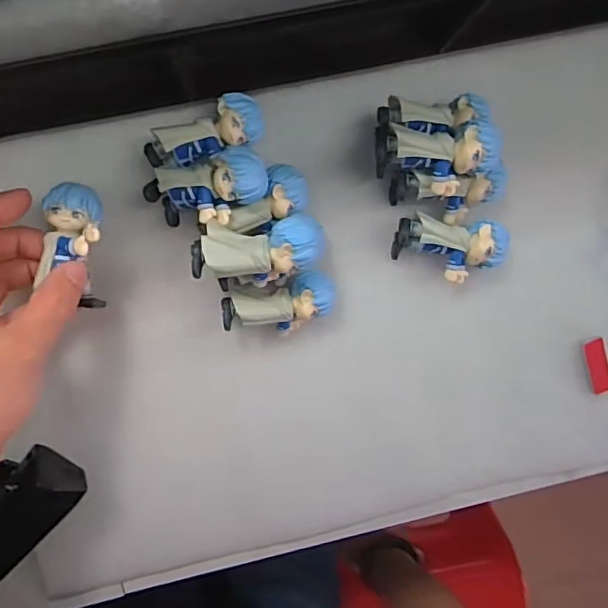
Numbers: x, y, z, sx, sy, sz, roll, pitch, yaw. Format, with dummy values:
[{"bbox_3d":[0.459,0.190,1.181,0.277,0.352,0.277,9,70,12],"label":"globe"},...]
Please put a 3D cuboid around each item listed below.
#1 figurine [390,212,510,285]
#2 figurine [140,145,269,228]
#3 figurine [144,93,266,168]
[{"bbox_3d":[0.081,-0.031,0.321,0.059,0.031,0.034,6,98,-5],"label":"figurine"},{"bbox_3d":[-0.050,-0.058,0.291,0.062,0.022,0.032,-9,99,21],"label":"figurine"},{"bbox_3d":[-0.051,-0.089,0.299,0.062,0.020,0.026,-24,99,-1],"label":"figurine"}]

